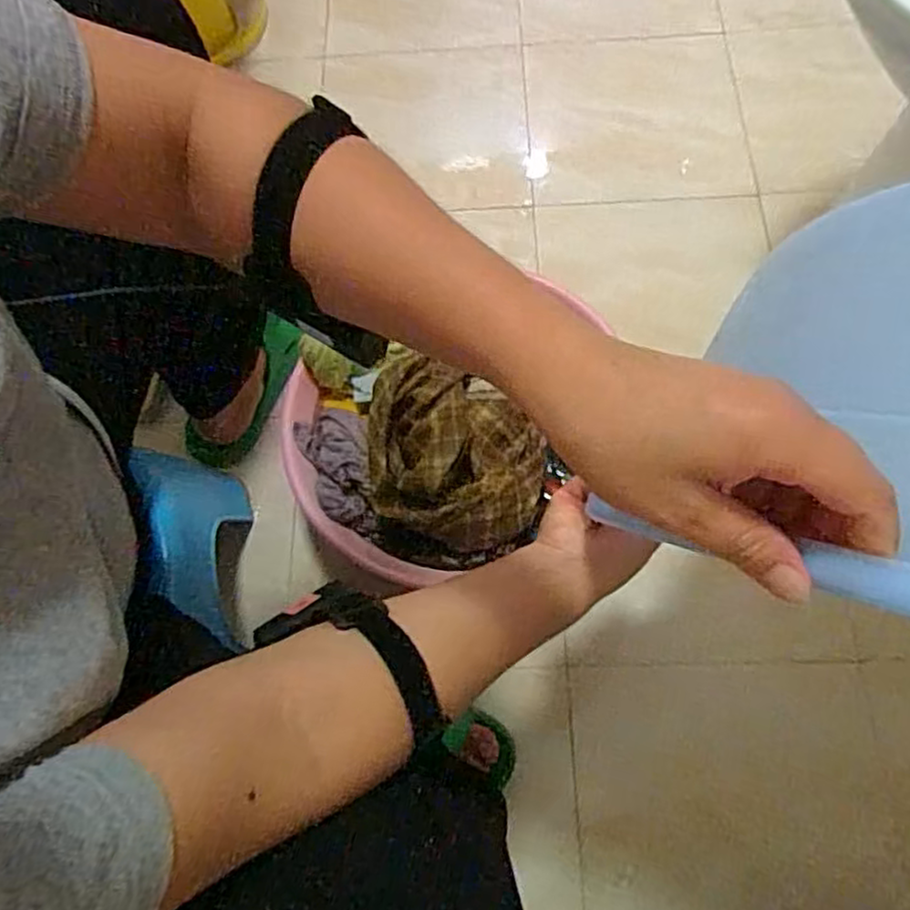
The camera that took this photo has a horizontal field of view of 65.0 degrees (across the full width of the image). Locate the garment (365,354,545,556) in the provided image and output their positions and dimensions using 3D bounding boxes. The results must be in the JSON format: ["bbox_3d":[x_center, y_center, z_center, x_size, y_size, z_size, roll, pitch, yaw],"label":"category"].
[{"bbox_3d":[-0.002,0.003,0.656,0.162,0.087,0.140,12,69,9],"label":"garment"}]

